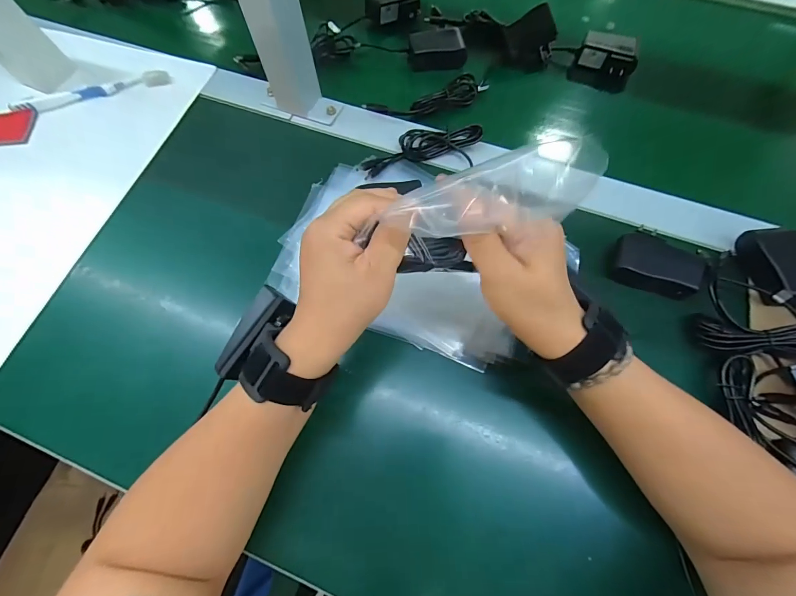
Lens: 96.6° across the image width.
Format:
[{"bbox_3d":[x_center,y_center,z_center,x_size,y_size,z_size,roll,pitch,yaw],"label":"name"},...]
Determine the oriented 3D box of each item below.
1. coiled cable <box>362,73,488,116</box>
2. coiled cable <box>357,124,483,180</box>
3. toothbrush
[{"bbox_3d":[0.038,-0.248,0.446,0.154,0.020,0.036,-17,69,-5],"label":"coiled cable"},{"bbox_3d":[0.027,-0.165,0.398,0.140,0.022,0.041,-11,69,-3],"label":"coiled cable"},{"bbox_3d":[-0.384,-0.259,0.448,0.185,0.018,0.016,-19,69,-6],"label":"toothbrush"}]

